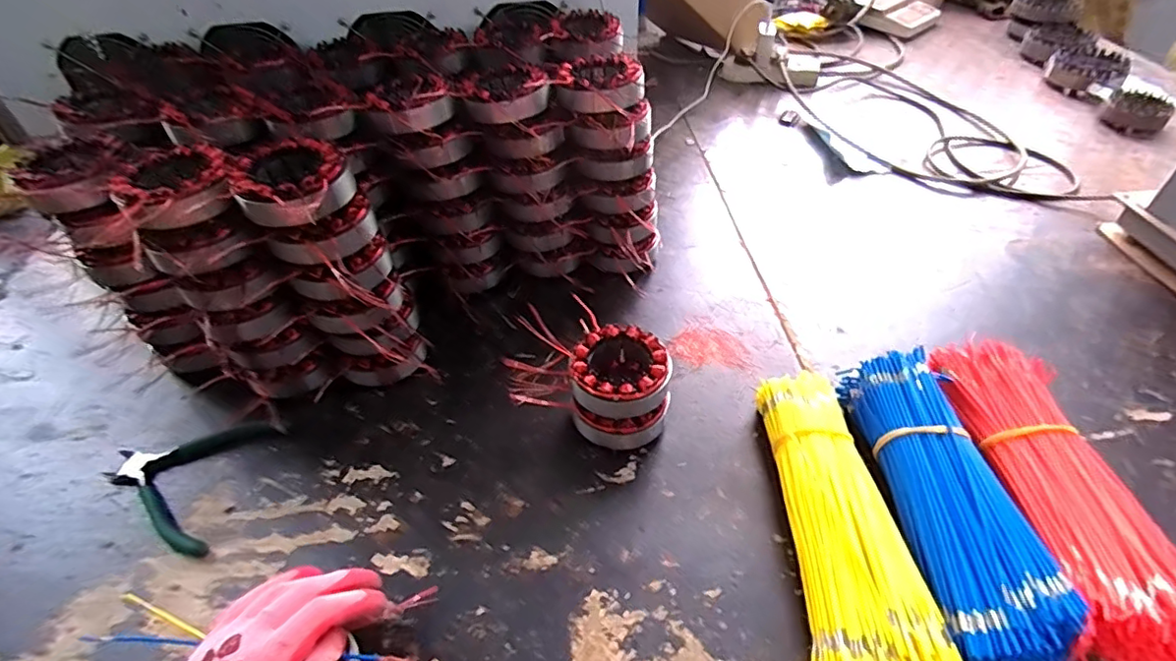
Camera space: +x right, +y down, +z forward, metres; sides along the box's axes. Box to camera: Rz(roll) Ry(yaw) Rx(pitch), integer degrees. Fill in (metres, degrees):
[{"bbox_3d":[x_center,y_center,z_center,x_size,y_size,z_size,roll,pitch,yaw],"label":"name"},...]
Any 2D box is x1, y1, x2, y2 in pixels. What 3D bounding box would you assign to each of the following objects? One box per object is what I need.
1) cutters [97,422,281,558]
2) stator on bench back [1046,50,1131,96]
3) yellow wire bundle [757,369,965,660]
[{"bbox_3d":[-0.359,0.131,0.497,0.128,0.015,0.122,3,46,5],"label":"cutters"},{"bbox_3d":[0.874,-0.453,1.001,0.115,0.043,0.114,31,54,28],"label":"stator on bench back"},{"bbox_3d":[0.194,0.146,0.434,0.084,0.049,0.257,0,46,2],"label":"yellow wire bundle"}]

